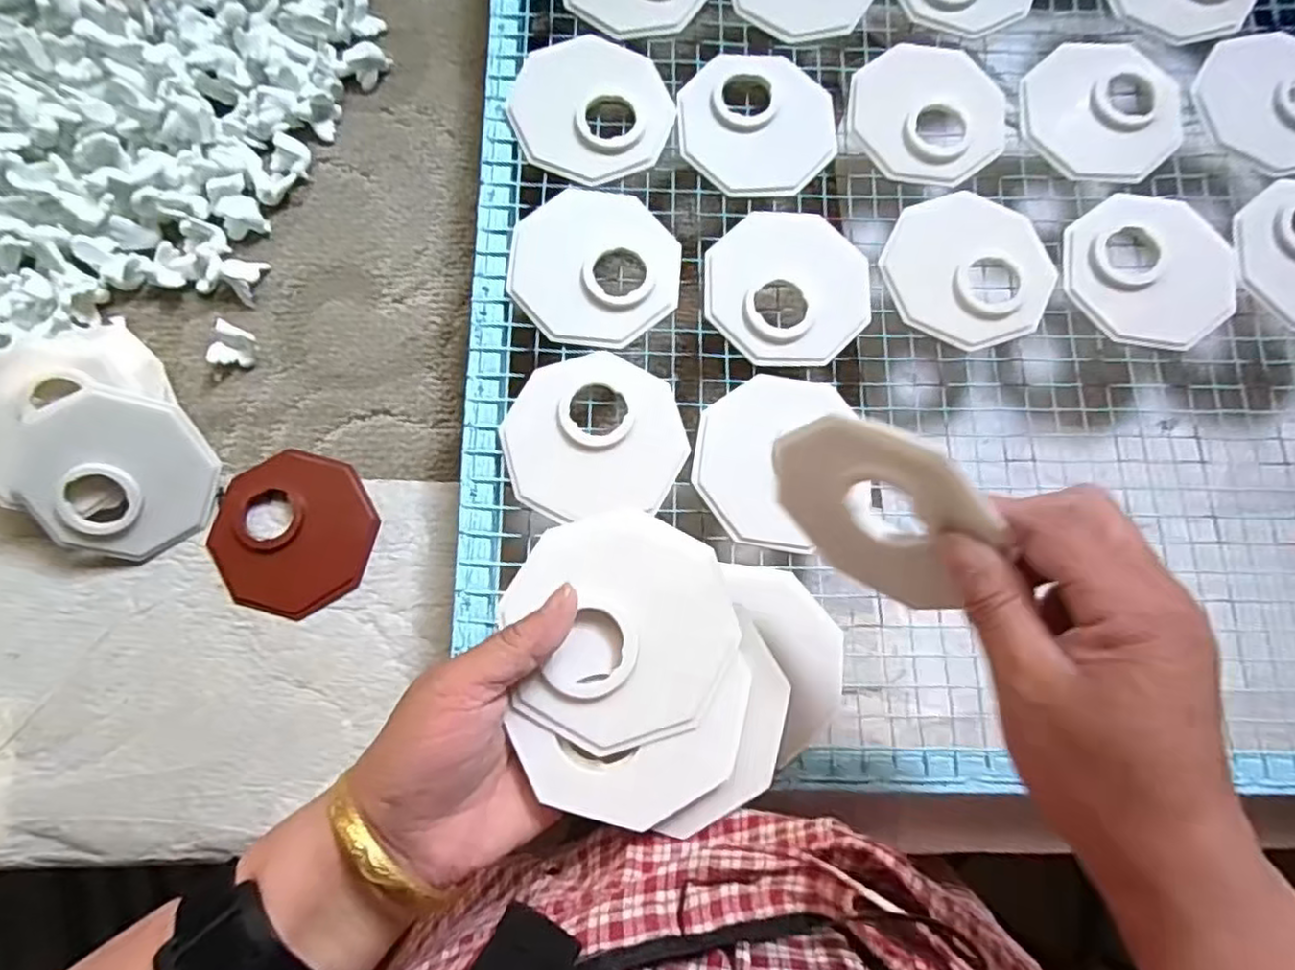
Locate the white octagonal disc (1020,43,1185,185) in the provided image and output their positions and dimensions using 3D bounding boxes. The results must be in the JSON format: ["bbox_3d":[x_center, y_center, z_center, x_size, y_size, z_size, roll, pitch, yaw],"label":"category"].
[{"bbox_3d":[0.299,-0.244,0.446,0.106,0.014,0.099,-1,78,-1],"label":"white octagonal disc"}]

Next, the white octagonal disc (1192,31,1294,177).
[{"bbox_3d":[0.415,-0.252,0.446,0.096,0.012,0.096,-13,79,-4],"label":"white octagonal disc"}]

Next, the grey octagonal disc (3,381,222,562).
[{"bbox_3d":[-0.323,-0.005,0.418,0.101,0.014,0.100,-32,113,-5],"label":"grey octagonal disc"}]

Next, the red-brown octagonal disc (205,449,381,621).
[{"bbox_3d":[-0.226,0.030,0.439,0.100,0.007,0.101,15,78,2],"label":"red-brown octagonal disc"}]

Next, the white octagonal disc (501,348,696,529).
[{"bbox_3d":[-0.030,-0.030,0.393,0.100,0.008,0.095,-5,78,-2],"label":"white octagonal disc"}]

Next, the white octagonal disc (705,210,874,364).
[{"bbox_3d":[0.086,-0.121,0.418,0.099,0.005,0.098,42,80,7],"label":"white octagonal disc"}]

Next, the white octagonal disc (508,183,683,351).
[{"bbox_3d":[-0.032,-0.133,0.414,0.099,0.008,0.100,-42,82,-9],"label":"white octagonal disc"}]

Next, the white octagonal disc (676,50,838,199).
[{"bbox_3d":[0.071,-0.236,0.441,0.100,0.007,0.102,-1,78,-1],"label":"white octagonal disc"}]

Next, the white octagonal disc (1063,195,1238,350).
[{"bbox_3d":[0.309,-0.133,0.420,0.094,0.009,0.099,-38,81,-8],"label":"white octagonal disc"}]

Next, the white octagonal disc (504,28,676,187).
[{"bbox_3d":[-0.036,-0.244,0.438,0.102,0.007,0.105,13,78,2],"label":"white octagonal disc"}]

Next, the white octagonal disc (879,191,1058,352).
[{"bbox_3d":[0.198,-0.135,0.422,0.099,0.005,0.099,-19,79,-5],"label":"white octagonal disc"}]

